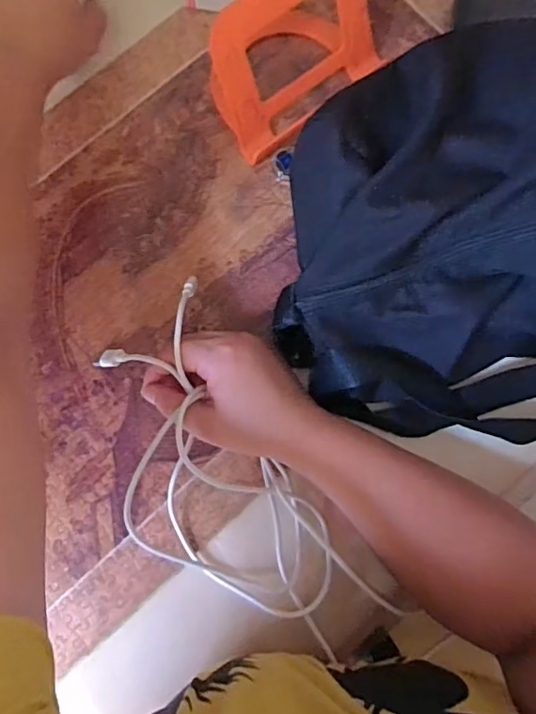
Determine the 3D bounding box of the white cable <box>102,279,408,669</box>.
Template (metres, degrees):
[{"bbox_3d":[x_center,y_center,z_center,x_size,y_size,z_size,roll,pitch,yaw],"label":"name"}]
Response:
[{"bbox_3d":[-0.030,0.096,0.374,0.139,0.055,0.265,-37,92,-6],"label":"white cable"}]

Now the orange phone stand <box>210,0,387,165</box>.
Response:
[{"bbox_3d":[0.013,-0.230,0.406,0.087,0.083,0.139,42,83,6],"label":"orange phone stand"}]

